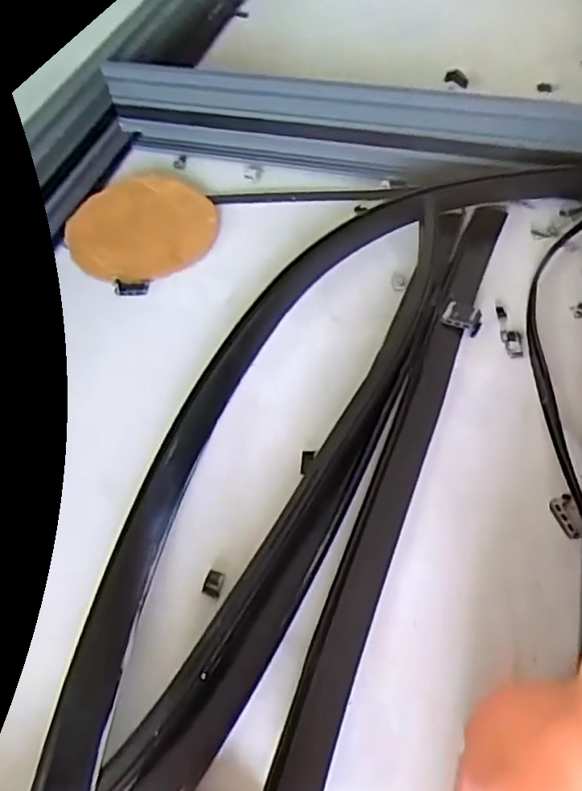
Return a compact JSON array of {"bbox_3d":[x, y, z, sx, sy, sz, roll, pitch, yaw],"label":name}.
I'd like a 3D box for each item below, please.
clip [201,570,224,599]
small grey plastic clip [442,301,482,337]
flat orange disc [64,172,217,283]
[{"bbox_3d":[-0.051,0.121,0.405,0.012,0.004,0.016,9,55,11],"label":"clip"},{"bbox_3d":[0.146,-0.066,0.530,0.031,0.013,0.022,20,58,18],"label":"small grey plastic clip"},{"bbox_3d":[-0.146,-0.170,0.630,0.133,0.013,0.153,32,60,16],"label":"flat orange disc"}]

